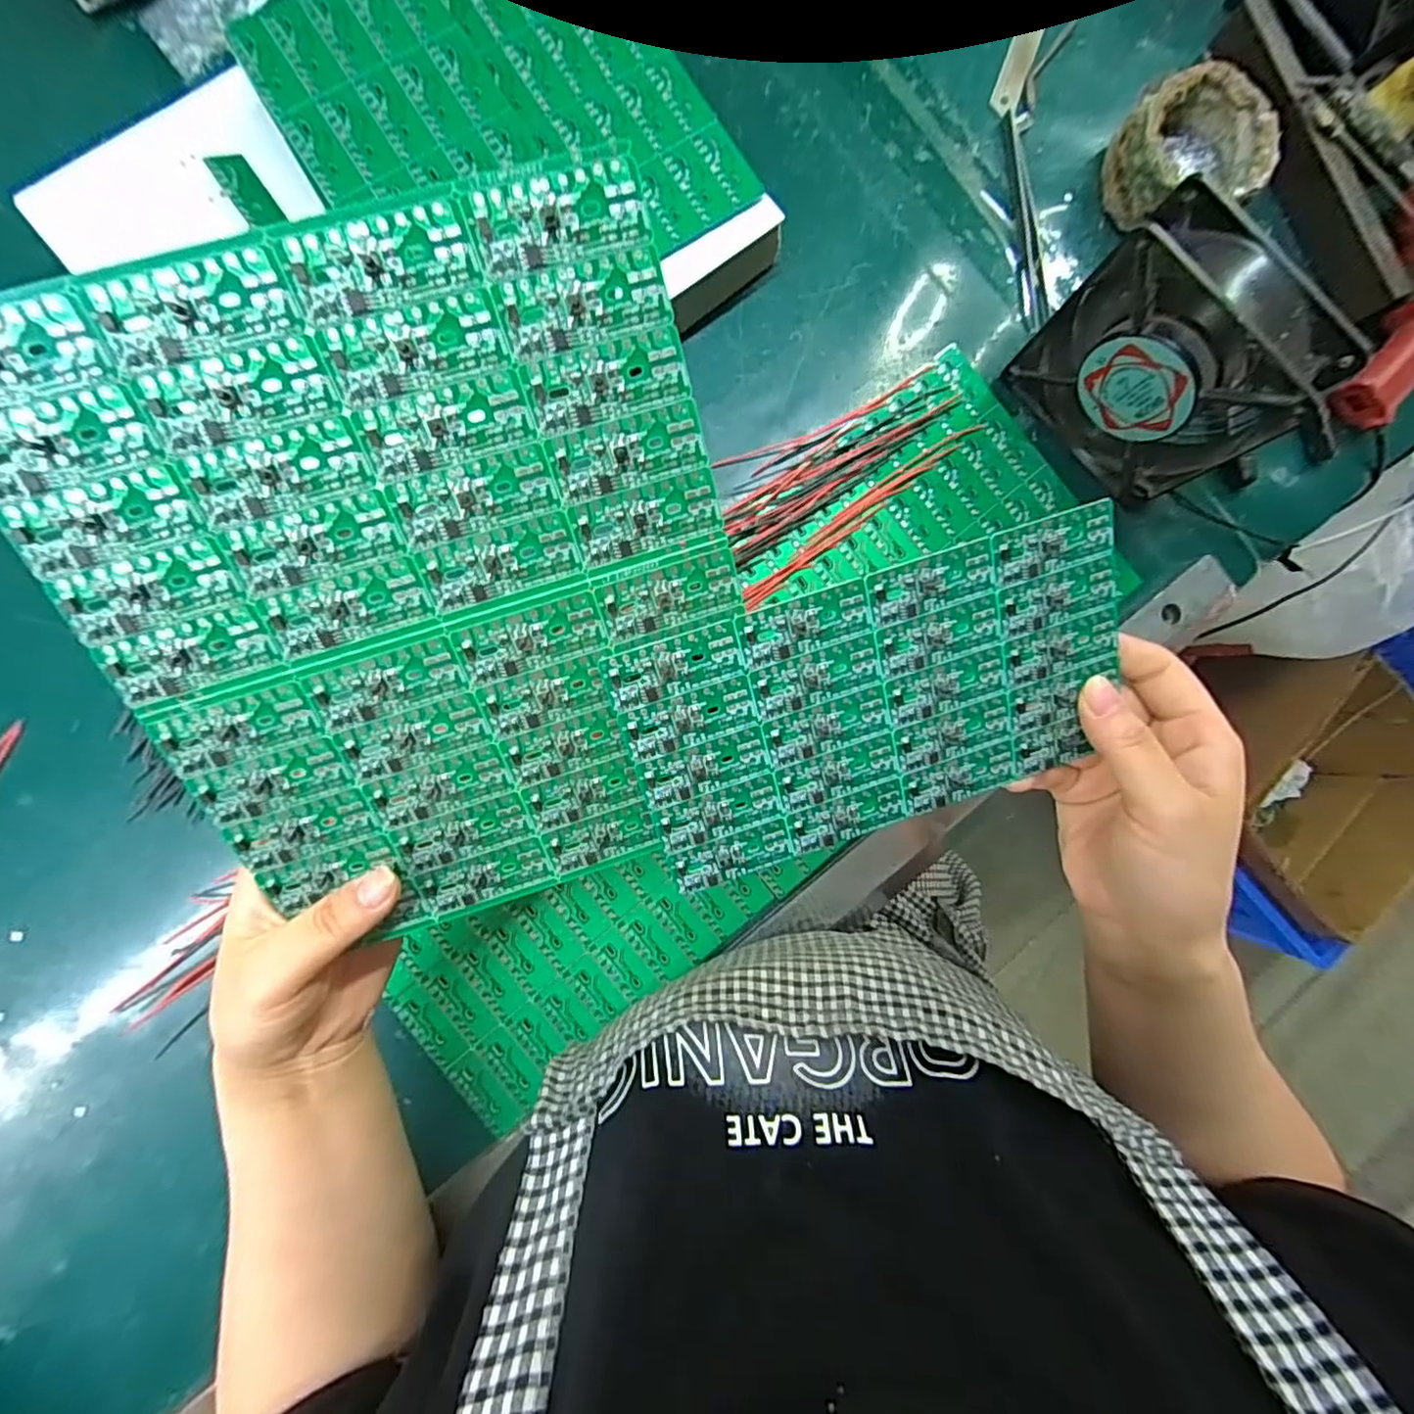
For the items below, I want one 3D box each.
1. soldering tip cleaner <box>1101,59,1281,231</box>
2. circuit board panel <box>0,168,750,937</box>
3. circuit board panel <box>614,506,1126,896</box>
[{"bbox_3d":[0.297,-0.345,0.387,0.088,0.041,0.079,-1,88,-5],"label":"soldering tip cleaner"},{"bbox_3d":[-0.082,-0.025,0.199,0.185,0.004,0.209,-17,113,-5],"label":"circuit board panel"},{"bbox_3d":[0.066,0.000,0.231,0.185,0.004,0.097,-18,111,-4],"label":"circuit board panel"}]

